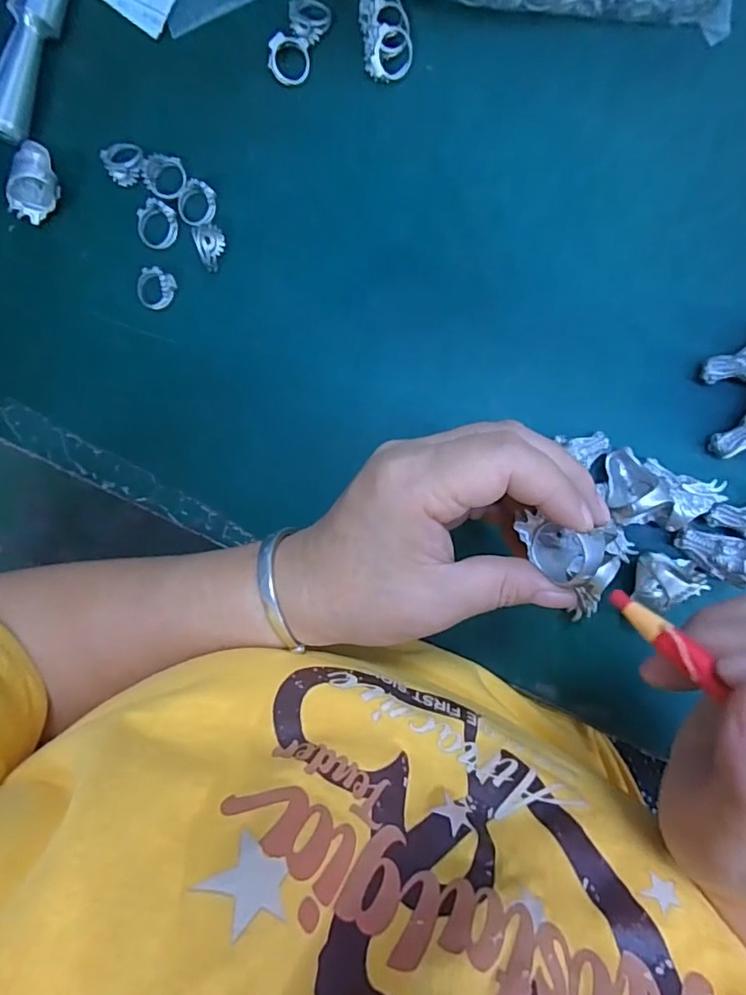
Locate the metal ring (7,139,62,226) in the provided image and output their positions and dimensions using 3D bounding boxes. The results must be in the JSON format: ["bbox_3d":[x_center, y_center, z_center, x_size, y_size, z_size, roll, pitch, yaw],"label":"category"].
[{"bbox_3d":[-0.179,-0.169,0.288,0.021,0.026,0.040,16,94,5],"label":"metal ring"}]

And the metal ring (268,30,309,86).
[{"bbox_3d":[-0.043,-0.227,0.278,0.021,0.005,0.021,-3,115,-16],"label":"metal ring"}]

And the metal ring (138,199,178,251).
[{"bbox_3d":[-0.117,-0.147,0.289,0.021,0.008,0.023,2,93,6],"label":"metal ring"}]

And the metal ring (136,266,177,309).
[{"bbox_3d":[-0.119,-0.114,0.292,0.021,0.008,0.021,0,92,6],"label":"metal ring"}]

